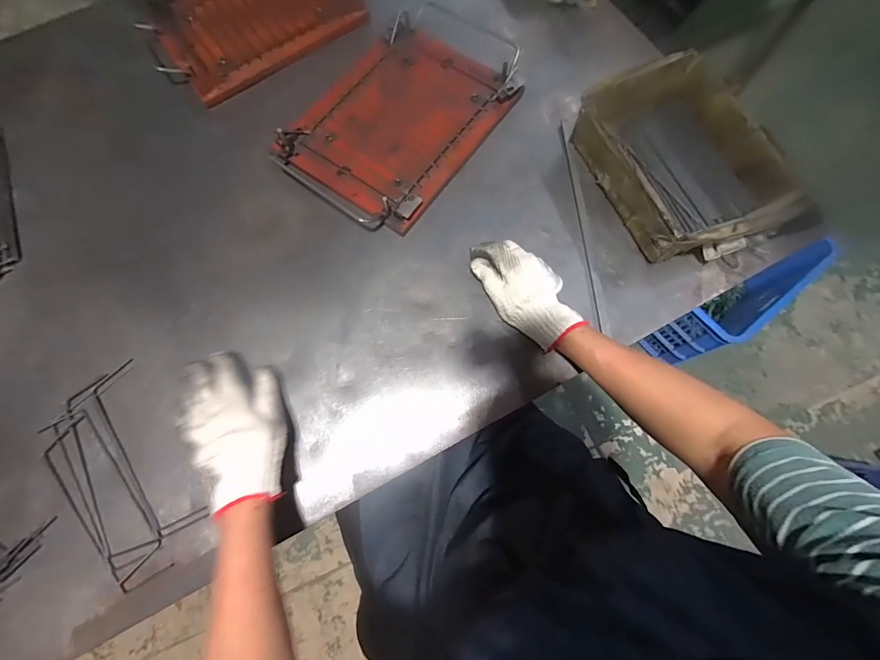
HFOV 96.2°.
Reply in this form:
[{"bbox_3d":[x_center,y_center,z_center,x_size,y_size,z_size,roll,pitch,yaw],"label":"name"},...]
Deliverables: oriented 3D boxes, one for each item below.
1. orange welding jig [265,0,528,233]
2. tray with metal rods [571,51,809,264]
[{"bbox_3d":[-0.058,-0.310,0.571,0.234,0.027,0.345,35,79,9],"label":"orange welding jig"},{"bbox_3d":[0.307,-0.219,0.513,0.174,0.076,0.254,-22,76,-5],"label":"tray with metal rods"}]

